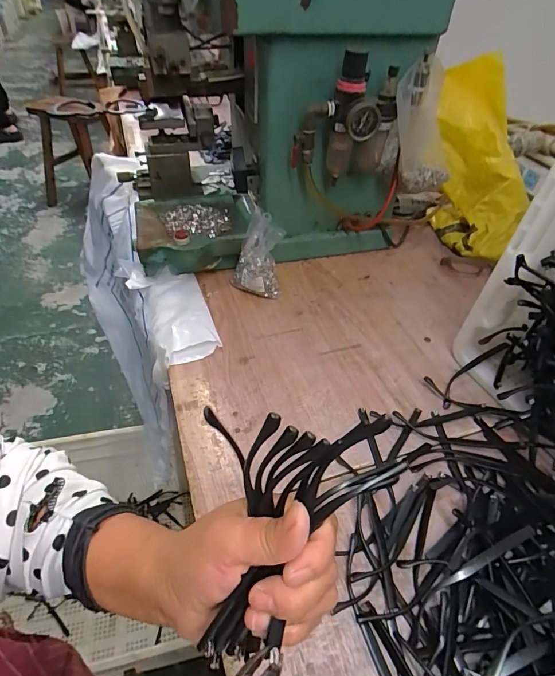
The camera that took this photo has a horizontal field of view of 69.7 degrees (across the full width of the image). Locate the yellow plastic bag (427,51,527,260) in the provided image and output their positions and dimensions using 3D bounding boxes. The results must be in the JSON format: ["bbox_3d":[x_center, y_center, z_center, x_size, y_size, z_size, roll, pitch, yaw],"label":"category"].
[{"bbox_3d":[0.332,-0.297,0.697,0.115,0.317,0.128,-8,7,-11],"label":"yellow plastic bag"}]

